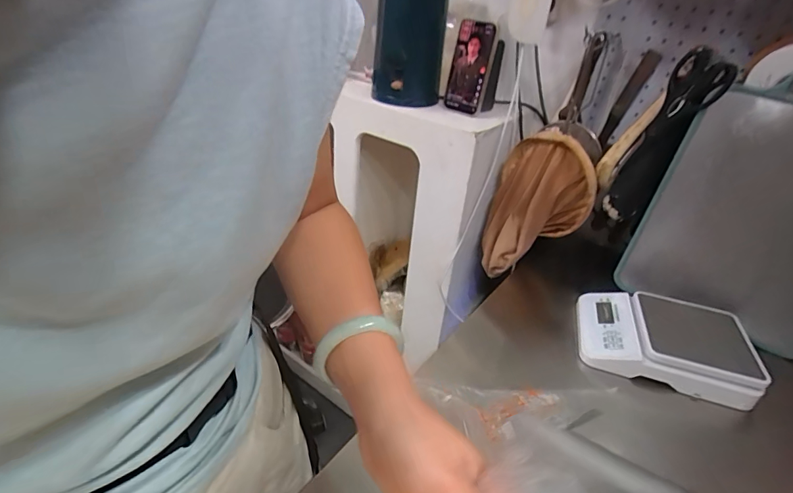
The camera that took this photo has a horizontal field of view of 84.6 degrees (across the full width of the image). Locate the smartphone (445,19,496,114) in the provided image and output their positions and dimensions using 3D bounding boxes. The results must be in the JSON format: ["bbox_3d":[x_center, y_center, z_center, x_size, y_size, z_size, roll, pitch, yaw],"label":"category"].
[{"bbox_3d":[0.136,-0.335,0.820,0.076,0.158,0.010,27,29,30],"label":"smartphone"}]

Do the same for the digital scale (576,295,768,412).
[{"bbox_3d":[0.386,0.132,0.636,0.227,0.045,0.163,15,34,15],"label":"digital scale"}]

